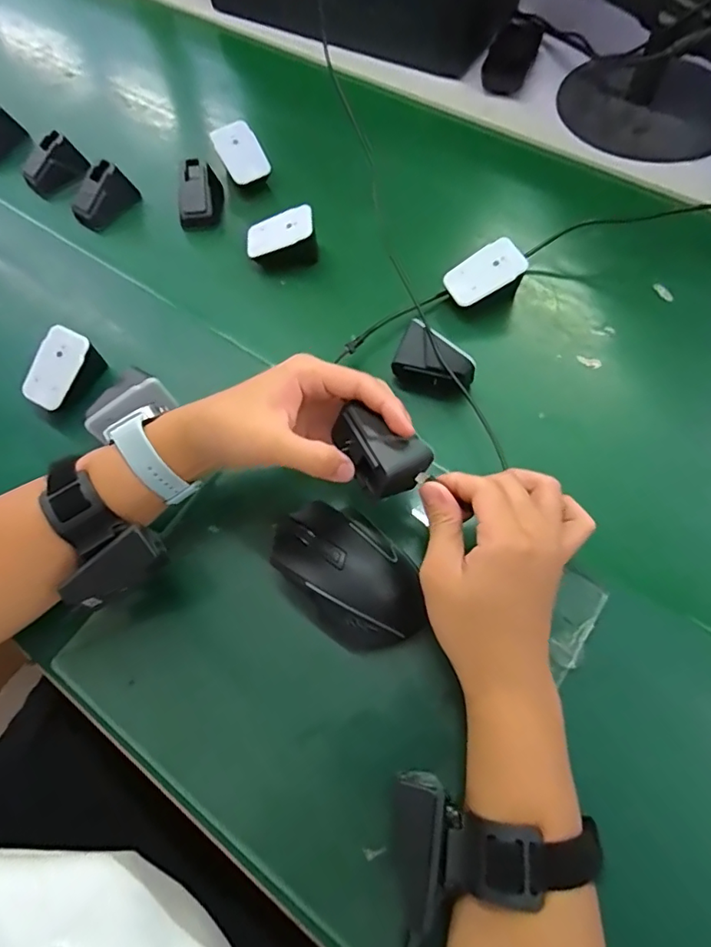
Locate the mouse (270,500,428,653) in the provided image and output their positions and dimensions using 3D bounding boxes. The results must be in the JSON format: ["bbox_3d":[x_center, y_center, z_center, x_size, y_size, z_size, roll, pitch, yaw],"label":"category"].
[{"bbox_3d":[-0.007,0.075,0.388,0.078,0.056,0.123,-42,72,-13],"label":"mouse"}]

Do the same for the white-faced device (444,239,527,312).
[{"bbox_3d":[0.119,-0.178,0.491,0.073,0.043,0.045,-29,69,-9],"label":"white-faced device"}]

